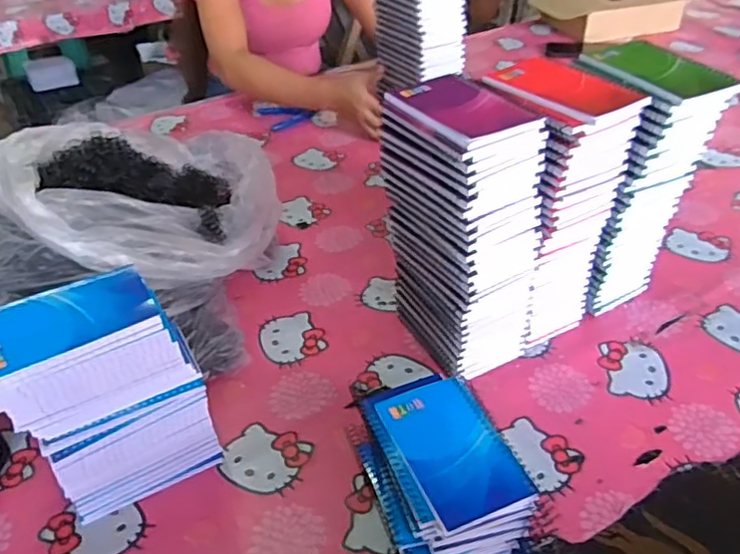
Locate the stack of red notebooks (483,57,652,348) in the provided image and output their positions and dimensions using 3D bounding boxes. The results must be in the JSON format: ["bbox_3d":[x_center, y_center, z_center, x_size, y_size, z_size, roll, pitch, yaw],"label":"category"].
[{"bbox_3d":[0.183,-0.063,0.666,0.106,0.290,0.120,-25,43,-25],"label":"stack of red notebooks"}]

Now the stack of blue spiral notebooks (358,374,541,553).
[{"bbox_3d":[0.060,0.174,0.536,0.108,0.088,0.157,-14,39,-14],"label":"stack of blue spiral notebooks"}]

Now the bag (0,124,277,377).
[{"bbox_3d":[-0.258,-0.060,0.724,0.247,0.232,0.359,3,38,8],"label":"bag"}]

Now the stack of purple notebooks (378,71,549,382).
[{"bbox_3d":[0.096,-0.040,0.651,0.112,0.294,0.134,-24,44,-25],"label":"stack of purple notebooks"}]

